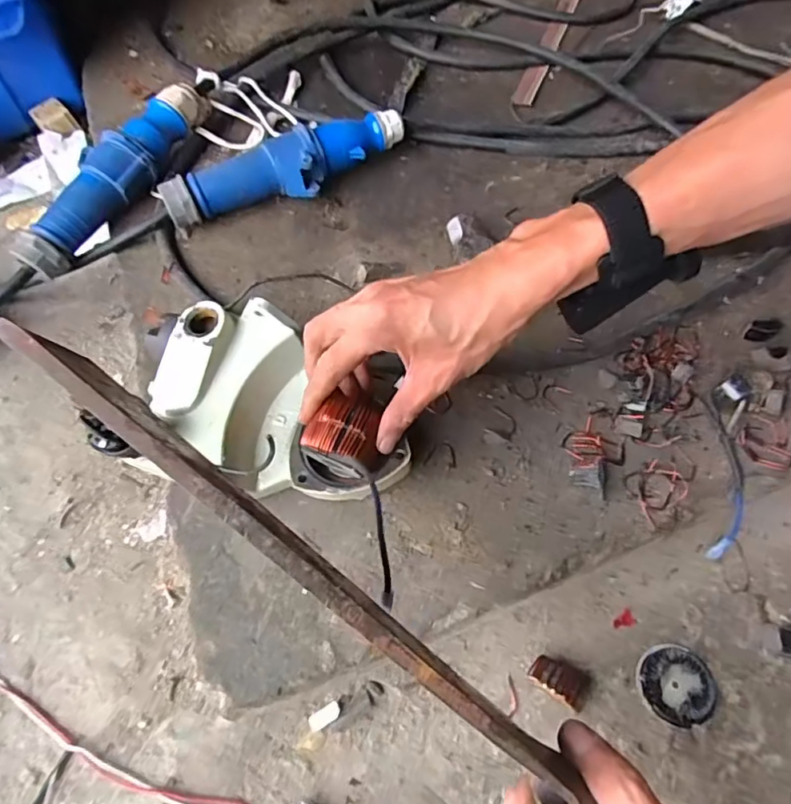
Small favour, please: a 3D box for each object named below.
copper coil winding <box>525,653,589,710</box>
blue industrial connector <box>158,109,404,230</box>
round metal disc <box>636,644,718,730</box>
[{"bbox_3d":[0.111,0.190,0.379,0.038,0.021,0.024,26,64,14],"label":"copper coil winding"},{"bbox_3d":[-0.101,-0.224,0.536,0.240,0.050,0.060,-23,64,-11],"label":"blue industrial connector"},{"bbox_3d":[0.195,0.195,0.382,0.051,0.010,0.048,0,61,0],"label":"round metal disc"}]

